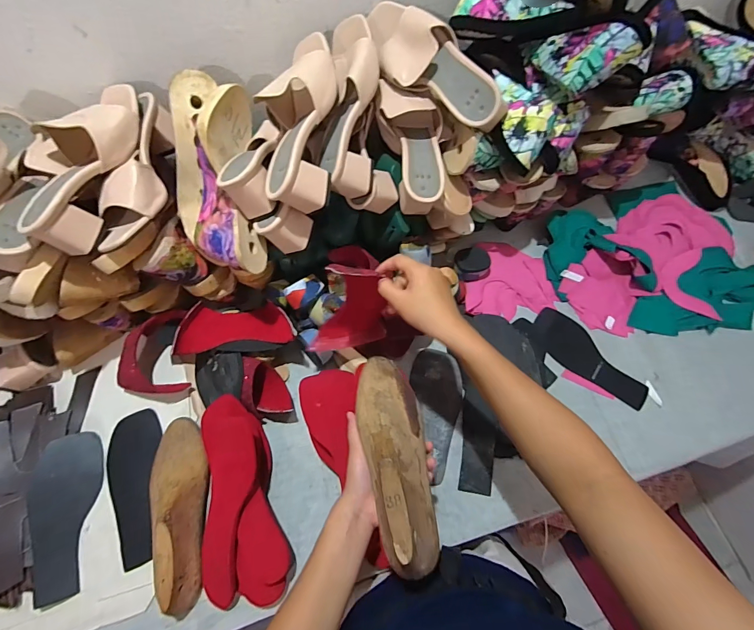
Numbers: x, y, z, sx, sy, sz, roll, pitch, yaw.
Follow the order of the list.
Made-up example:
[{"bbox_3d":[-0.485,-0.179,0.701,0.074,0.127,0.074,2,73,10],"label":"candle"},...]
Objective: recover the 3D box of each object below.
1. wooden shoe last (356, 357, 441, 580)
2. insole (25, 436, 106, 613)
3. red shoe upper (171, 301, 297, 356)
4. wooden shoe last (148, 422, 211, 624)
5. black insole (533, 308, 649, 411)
[{"bbox_3d":[0.021,0.145,0.422,0.070,0.077,0.235,-8,44,-3],"label":"wooden shoe last"},{"bbox_3d":[-0.431,0.276,0.530,0.085,0.011,0.204,-9,74,-24],"label":"insole"},{"bbox_3d":[-0.213,0.013,0.575,0.165,0.057,0.084,-5,70,-18],"label":"red shoe upper"},{"bbox_3d":[-0.277,0.260,0.504,0.080,0.066,0.245,-6,67,-2],"label":"wooden shoe last"},{"bbox_3d":[0.345,0.072,0.627,0.075,0.017,0.200,-39,75,-12],"label":"black insole"}]

